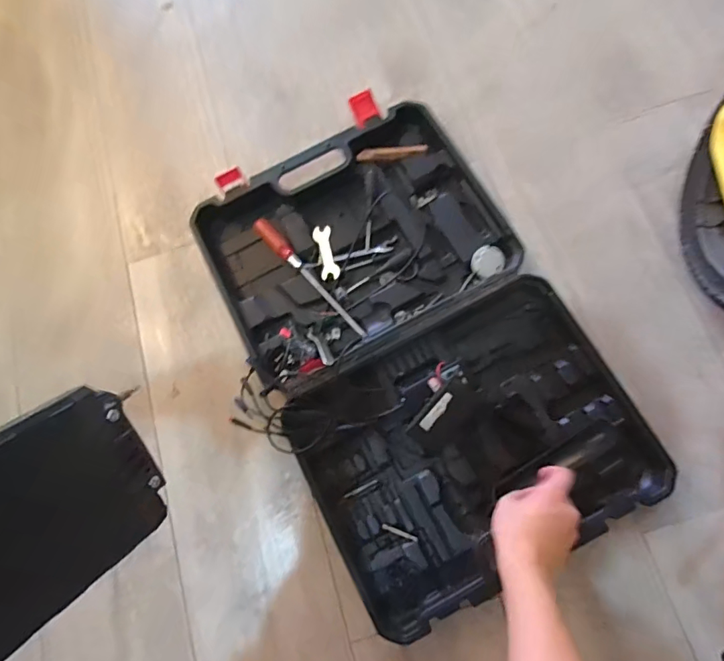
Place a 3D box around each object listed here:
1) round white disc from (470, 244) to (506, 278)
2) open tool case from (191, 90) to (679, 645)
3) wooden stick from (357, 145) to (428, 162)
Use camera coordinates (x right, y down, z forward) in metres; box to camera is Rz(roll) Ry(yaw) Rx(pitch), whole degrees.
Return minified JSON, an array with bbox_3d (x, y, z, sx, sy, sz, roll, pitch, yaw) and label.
[{"bbox_3d":[0.186,-0.102,0.704,0.044,0.014,0.051,41,80,11],"label":"round white disc"},{"bbox_3d":[0.067,0.006,0.680,0.420,0.054,0.661,-26,76,-5],"label":"open tool case"},{"bbox_3d":[0.048,-0.283,0.756,0.110,0.012,0.018,-9,75,0],"label":"wooden stick"}]

